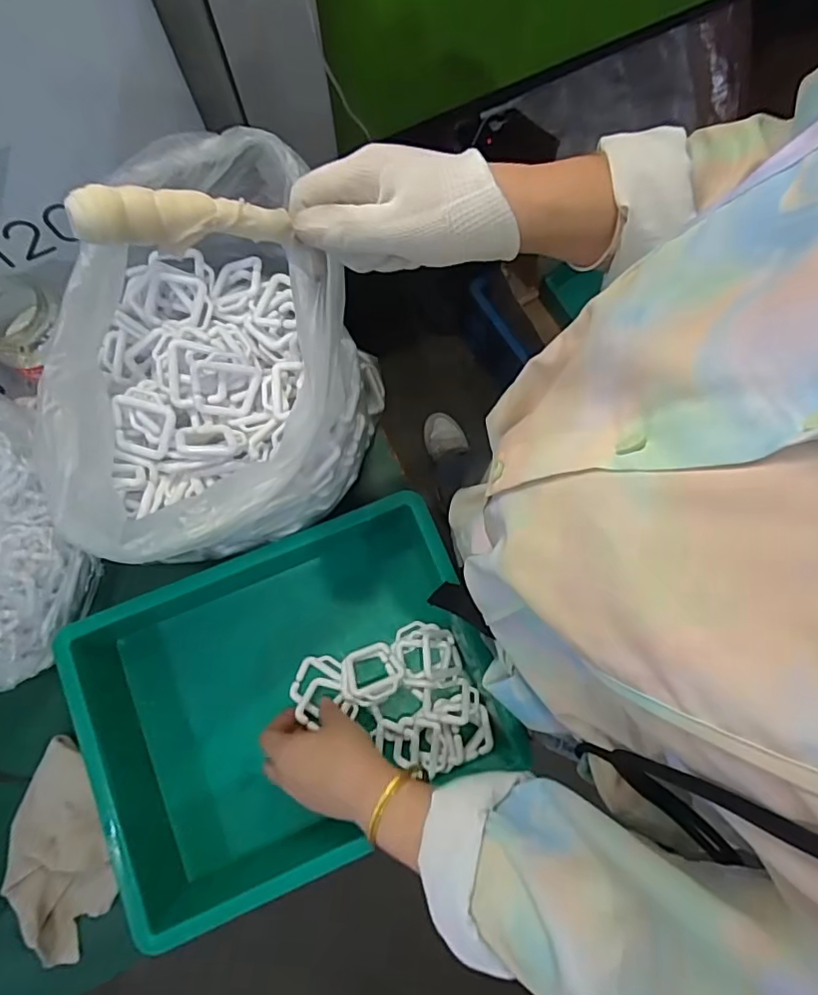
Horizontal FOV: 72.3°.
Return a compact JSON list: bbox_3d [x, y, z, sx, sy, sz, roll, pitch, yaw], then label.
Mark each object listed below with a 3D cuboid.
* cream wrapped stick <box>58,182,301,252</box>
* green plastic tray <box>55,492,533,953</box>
[{"bbox_3d":[-0.107,-0.136,0.272,0.101,0.019,0.018,-16,78,-33],"label":"cream wrapped stick"},{"bbox_3d":[-0.108,0.182,0.508,0.351,0.094,0.268,-25,80,-4],"label":"green plastic tray"}]

